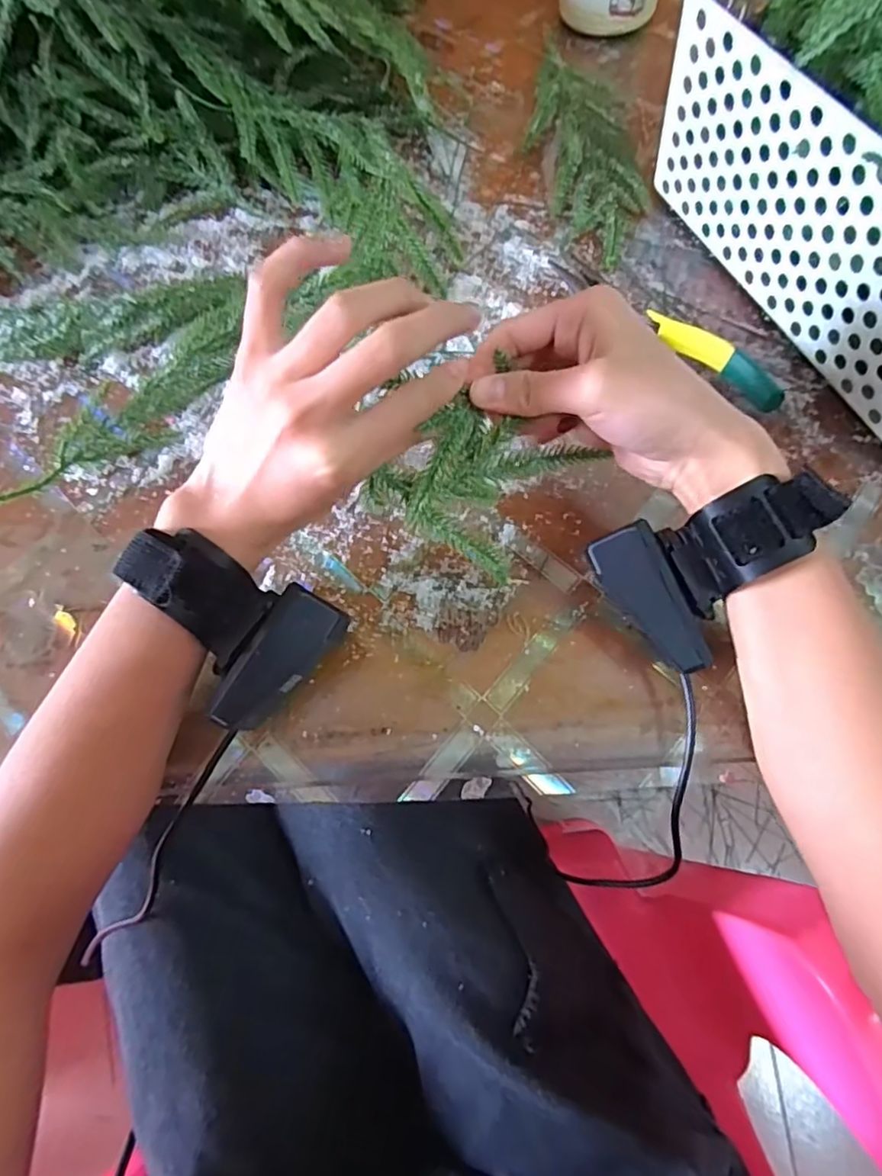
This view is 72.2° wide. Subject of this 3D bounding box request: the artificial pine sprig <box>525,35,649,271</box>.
[{"bbox_3d":[0.099,-0.309,0.423,0.064,0.016,0.210,-6,70,-1],"label":"artificial pine sprig"}]

